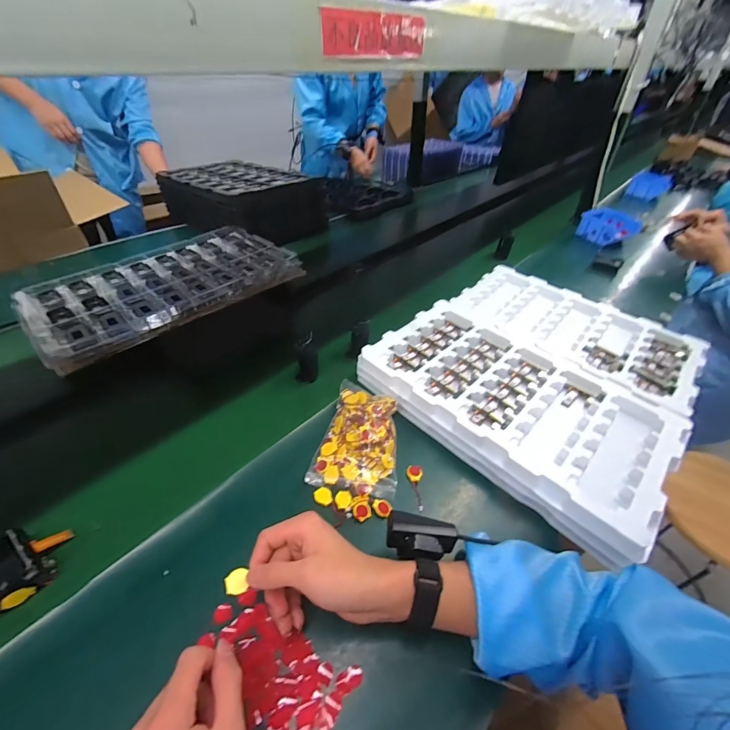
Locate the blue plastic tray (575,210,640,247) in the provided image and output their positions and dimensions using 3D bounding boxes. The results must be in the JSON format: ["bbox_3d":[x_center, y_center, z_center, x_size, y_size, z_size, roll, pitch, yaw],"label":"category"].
[{"bbox_3d":[0.765,-0.440,1.112,0.101,0.085,0.138,-15,44,-18],"label":"blue plastic tray"}]

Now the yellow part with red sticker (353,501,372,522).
[{"bbox_3d":[-0.003,0.179,0.429,0.023,0.004,0.022,1,42,-1],"label":"yellow part with red sticker"}]

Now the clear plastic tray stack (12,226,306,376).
[{"bbox_3d":[-0.426,-0.183,0.769,0.316,0.039,0.520,32,50,30],"label":"clear plastic tray stack"}]

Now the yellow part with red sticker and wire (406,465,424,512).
[{"bbox_3d":[0.067,0.162,0.460,0.022,0.009,0.061,3,42,2],"label":"yellow part with red sticker and wire"}]

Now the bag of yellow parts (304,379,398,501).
[{"bbox_3d":[-0.004,0.093,0.496,0.112,0.039,0.164,8,42,8],"label":"bag of yellow parts"}]

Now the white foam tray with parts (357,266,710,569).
[{"bbox_3d":[0.313,-0.012,0.617,0.430,0.057,0.516,33,51,31],"label":"white foam tray with parts"}]

